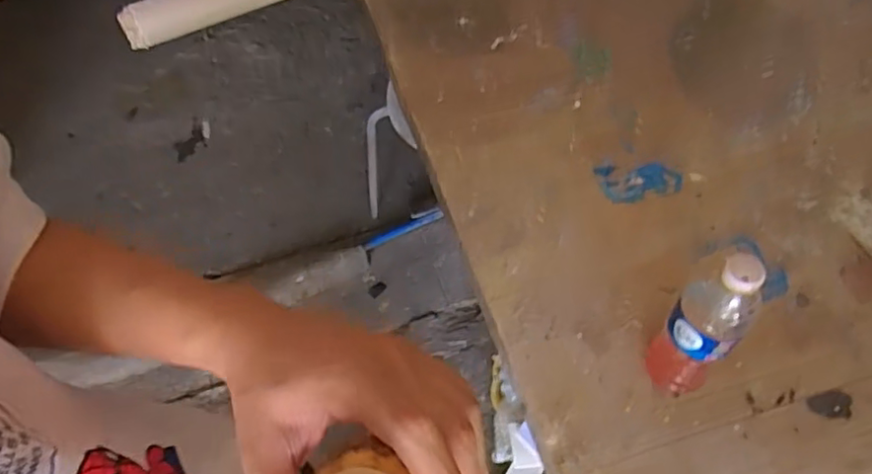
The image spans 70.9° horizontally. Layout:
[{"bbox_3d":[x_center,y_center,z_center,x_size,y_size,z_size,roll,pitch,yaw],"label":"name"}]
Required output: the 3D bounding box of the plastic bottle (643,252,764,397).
[{"bbox_3d":[0.246,0.089,0.569,0.059,0.196,0.050,33,63,21],"label":"plastic bottle"}]

